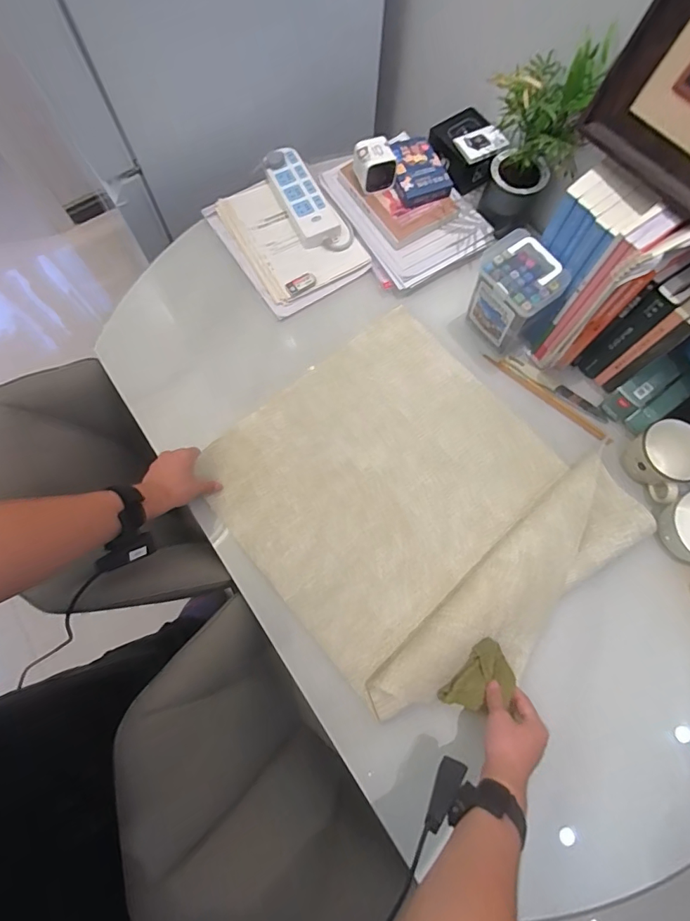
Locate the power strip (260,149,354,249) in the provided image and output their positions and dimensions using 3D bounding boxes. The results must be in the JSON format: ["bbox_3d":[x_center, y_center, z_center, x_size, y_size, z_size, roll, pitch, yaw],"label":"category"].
[{"bbox_3d":[-0.075,-0.509,0.888,0.093,0.034,0.247,-26,75,-8],"label":"power strip"}]

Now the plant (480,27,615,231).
[{"bbox_3d":[0.309,-0.513,0.740,0.130,0.266,0.161,30,76,6],"label":"plant"}]

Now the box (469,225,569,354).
[{"bbox_3d":[0.271,-0.268,0.753,0.087,0.174,0.121,-32,76,-9],"label":"box"}]

